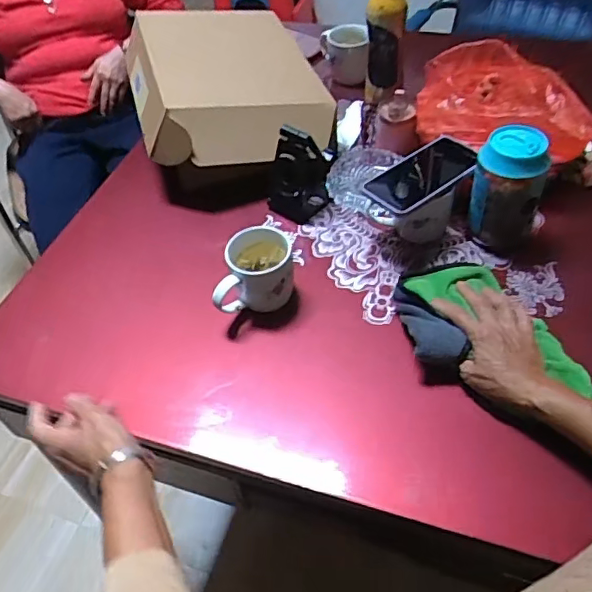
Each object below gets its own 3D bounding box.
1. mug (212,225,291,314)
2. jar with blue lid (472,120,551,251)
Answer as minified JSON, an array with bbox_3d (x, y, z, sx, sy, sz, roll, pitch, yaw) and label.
[{"bbox_3d":[-0.052,-0.030,0.702,0.103,0.072,0.080,-12,49,-5],"label":"mug"},{"bbox_3d":[0.267,-0.134,0.718,0.088,0.140,0.072,13,52,16],"label":"jar with blue lid"}]

